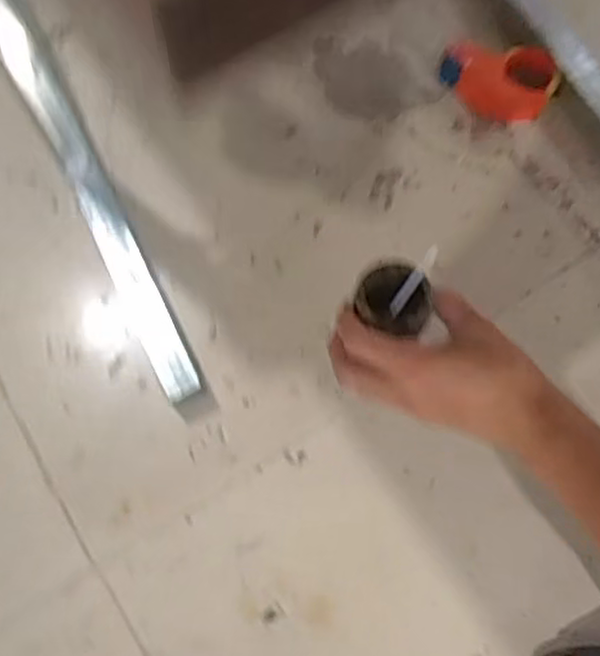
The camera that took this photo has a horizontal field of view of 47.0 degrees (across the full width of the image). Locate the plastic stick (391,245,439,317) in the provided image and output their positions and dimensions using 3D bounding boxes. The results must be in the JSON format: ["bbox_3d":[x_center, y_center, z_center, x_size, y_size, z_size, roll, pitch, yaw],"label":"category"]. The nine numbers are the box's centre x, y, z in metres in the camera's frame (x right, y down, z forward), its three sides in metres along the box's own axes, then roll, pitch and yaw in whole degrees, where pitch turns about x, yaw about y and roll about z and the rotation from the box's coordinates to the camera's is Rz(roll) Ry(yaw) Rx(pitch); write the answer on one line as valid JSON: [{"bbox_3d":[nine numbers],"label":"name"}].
[{"bbox_3d":[0.080,-0.033,0.483,0.009,0.005,0.056,35,94,12],"label":"plastic stick"}]

